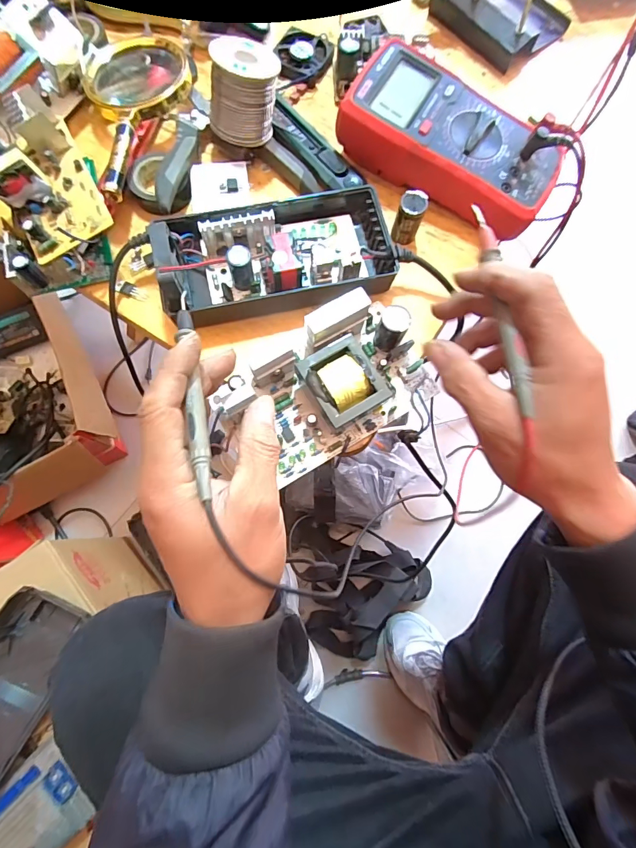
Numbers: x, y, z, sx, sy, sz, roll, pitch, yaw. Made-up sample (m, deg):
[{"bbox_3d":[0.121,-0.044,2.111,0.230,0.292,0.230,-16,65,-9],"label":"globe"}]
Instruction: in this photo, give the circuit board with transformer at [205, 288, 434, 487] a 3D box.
[{"bbox_3d":[0.004,-0.026,0.293,0.155,0.053,0.087,-31,79,-9],"label":"circuit board with transformer"}]

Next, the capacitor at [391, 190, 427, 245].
[{"bbox_3d":[0.075,-0.169,0.335,0.020,0.036,0.023,19,76,3],"label":"capacitor"}]

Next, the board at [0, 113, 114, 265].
[{"bbox_3d":[-0.202,-0.177,0.301,0.063,0.032,0.091,-27,79,-8],"label":"board"}]

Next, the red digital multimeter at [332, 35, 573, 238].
[{"bbox_3d":[0.113,-0.237,0.343,0.177,0.047,0.087,29,77,5],"label":"red digital multimeter"}]

